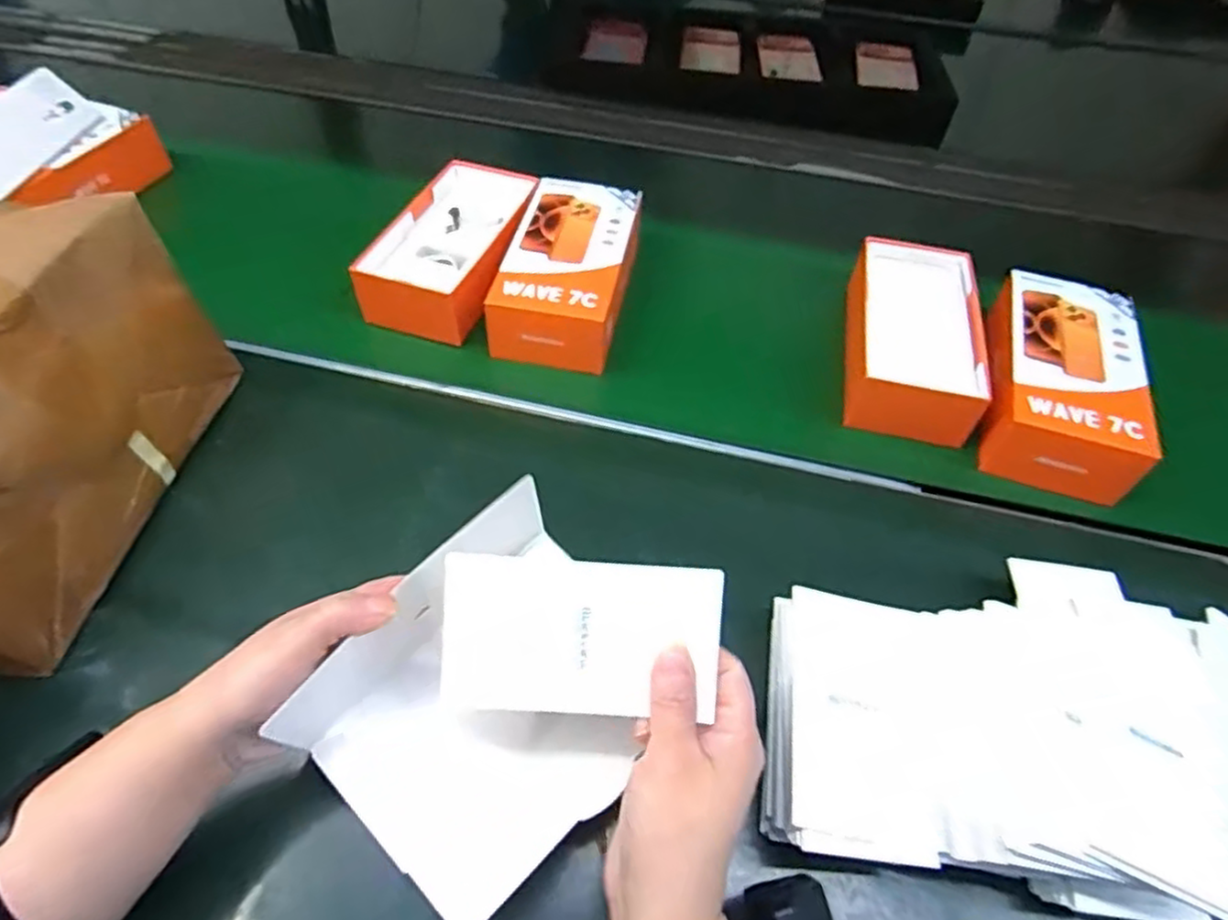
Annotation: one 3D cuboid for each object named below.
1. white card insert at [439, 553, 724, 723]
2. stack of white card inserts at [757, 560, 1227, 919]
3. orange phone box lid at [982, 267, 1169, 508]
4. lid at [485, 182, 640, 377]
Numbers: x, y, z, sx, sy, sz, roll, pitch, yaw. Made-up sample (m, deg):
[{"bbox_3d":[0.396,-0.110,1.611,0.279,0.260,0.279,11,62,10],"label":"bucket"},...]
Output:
[{"bbox_3d":[-0.015,0.078,0.306,0.119,0.004,0.066,3,90,5],"label":"white card insert"},{"bbox_3d":[0.221,0.127,0.363,0.283,0.050,0.176,5,52,-1],"label":"stack of white card inserts"},{"bbox_3d":[0.328,-0.064,0.527,0.103,0.050,0.178,18,53,9],"label":"orange phone box lid"},{"bbox_3d":[-0.036,-0.157,0.594,0.094,0.061,0.183,10,53,3],"label":"lid"}]

